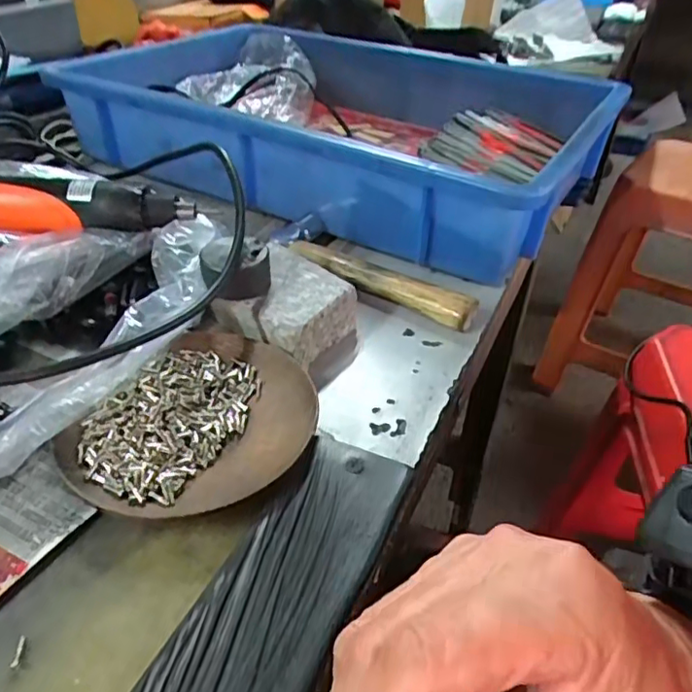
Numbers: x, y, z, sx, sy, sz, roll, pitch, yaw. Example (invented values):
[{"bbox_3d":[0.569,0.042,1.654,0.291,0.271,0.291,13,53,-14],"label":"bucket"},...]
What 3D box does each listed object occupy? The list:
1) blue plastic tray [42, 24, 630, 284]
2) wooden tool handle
[{"bbox_3d":[0.014,-0.211,0.559,0.419,0.084,0.349,21,41,23],"label":"blue plastic tray"},{"bbox_3d":[0.020,-0.041,0.385,0.132,0.020,0.018,22,41,24],"label":"wooden tool handle"}]

